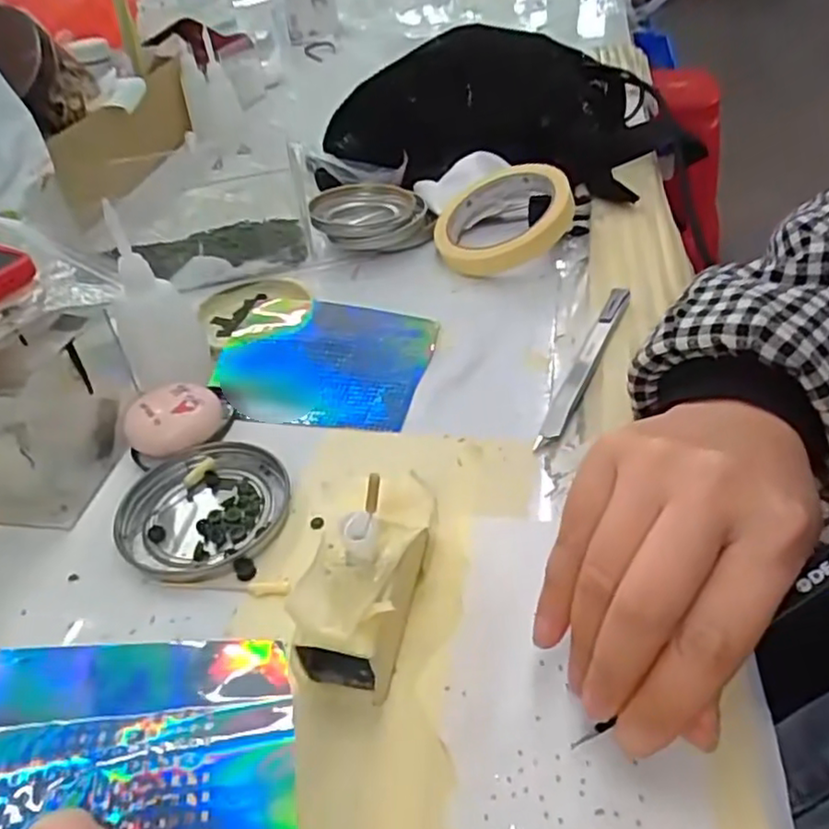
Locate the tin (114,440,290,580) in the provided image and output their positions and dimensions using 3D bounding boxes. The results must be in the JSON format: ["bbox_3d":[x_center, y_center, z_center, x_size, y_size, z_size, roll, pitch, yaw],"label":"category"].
[{"bbox_3d":[-0.100,0.044,0.317,0.076,0.007,0.074,-4,41,3],"label":"tin"}]

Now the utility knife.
[{"bbox_3d":[0.093,-0.029,0.367,0.013,0.015,0.136,17,46,25],"label":"utility knife"}]

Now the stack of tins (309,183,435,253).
[{"bbox_3d":[-0.033,-0.149,0.506,0.085,0.029,0.078,-12,41,-6],"label":"stack of tins"}]

